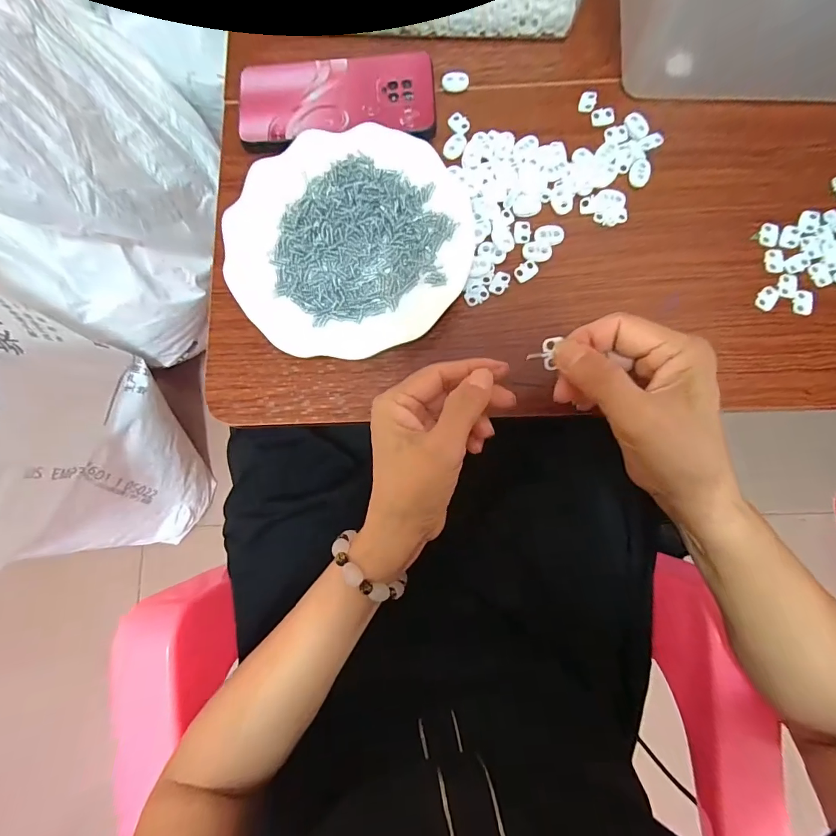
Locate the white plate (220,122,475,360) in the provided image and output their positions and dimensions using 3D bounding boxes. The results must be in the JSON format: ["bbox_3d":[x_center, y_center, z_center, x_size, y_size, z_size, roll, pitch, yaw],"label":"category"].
[{"bbox_3d":[-0.051,-0.136,0.322,0.182,0.028,0.178,0,82,2],"label":"white plate"}]

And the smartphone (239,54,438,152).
[{"bbox_3d":[-0.069,-0.269,0.351,0.164,0.012,0.085,-4,81,2],"label":"smartphone"}]

